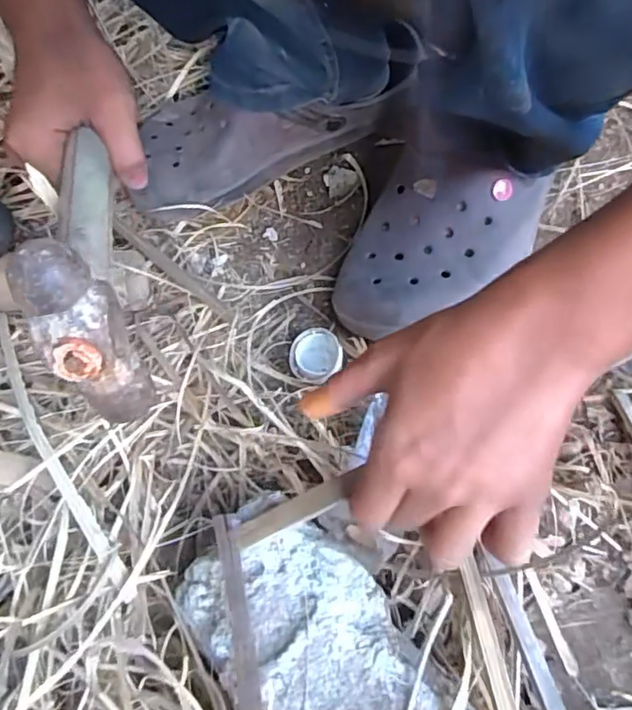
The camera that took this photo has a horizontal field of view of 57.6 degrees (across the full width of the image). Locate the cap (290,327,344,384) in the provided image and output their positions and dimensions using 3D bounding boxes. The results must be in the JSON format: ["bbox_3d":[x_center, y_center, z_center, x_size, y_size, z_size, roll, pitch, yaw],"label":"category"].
[{"bbox_3d":[-0.002,0.001,0.421,0.033,0.021,0.040,39,73,23],"label":"cap"}]

